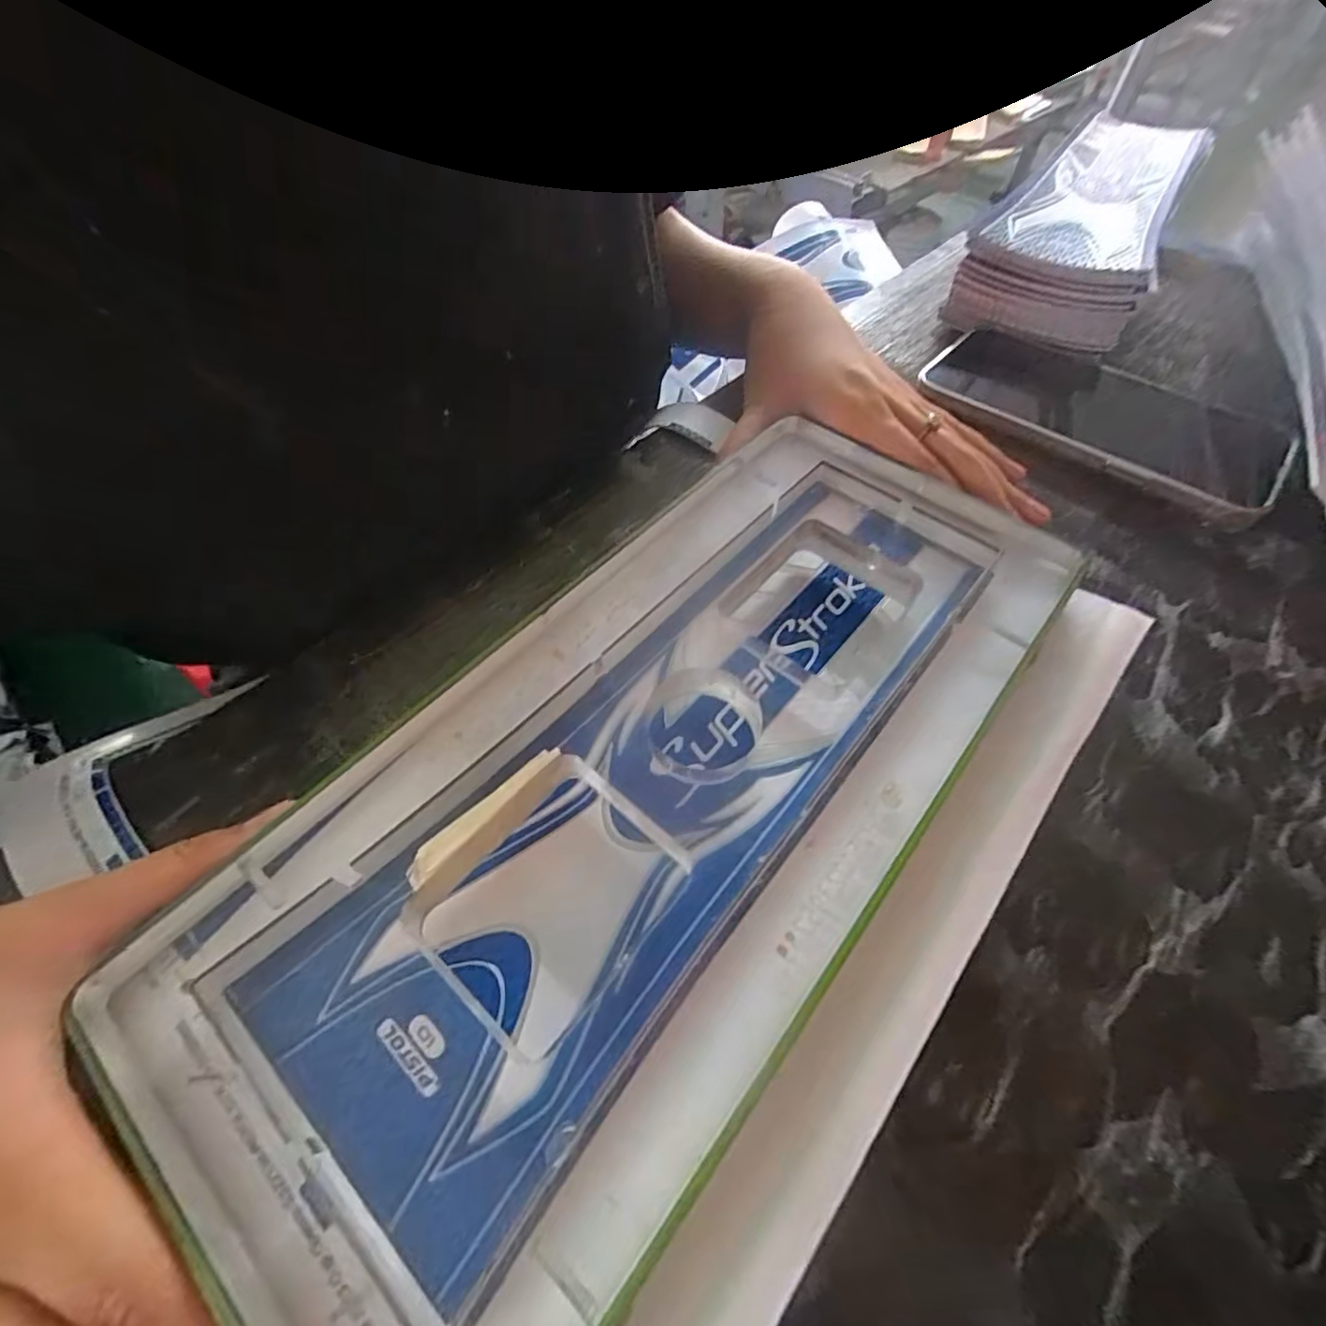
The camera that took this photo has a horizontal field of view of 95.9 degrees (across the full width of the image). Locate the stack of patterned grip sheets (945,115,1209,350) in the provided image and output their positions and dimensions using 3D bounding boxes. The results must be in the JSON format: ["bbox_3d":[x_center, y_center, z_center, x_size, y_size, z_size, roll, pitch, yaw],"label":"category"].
[{"bbox_3d":[0.261,-0.276,0.376,0.098,0.045,0.252,28,60,16],"label":"stack of patterned grip sheets"}]

